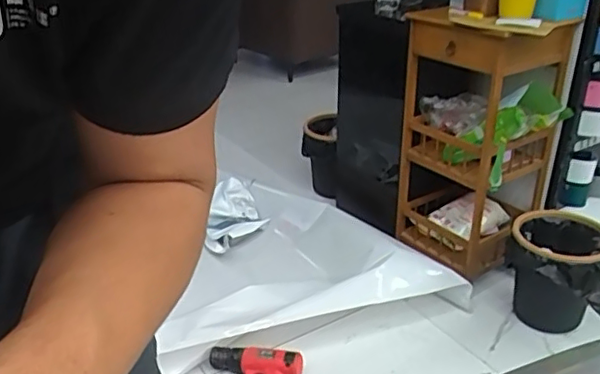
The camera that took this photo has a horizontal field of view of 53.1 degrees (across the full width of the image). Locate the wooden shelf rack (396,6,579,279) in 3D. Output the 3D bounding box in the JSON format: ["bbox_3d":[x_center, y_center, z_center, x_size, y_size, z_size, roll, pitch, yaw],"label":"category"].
[{"bbox_3d":[0.512,-0.124,1.740,0.356,0.740,0.411,-16,31,-28],"label":"wooden shelf rack"}]

